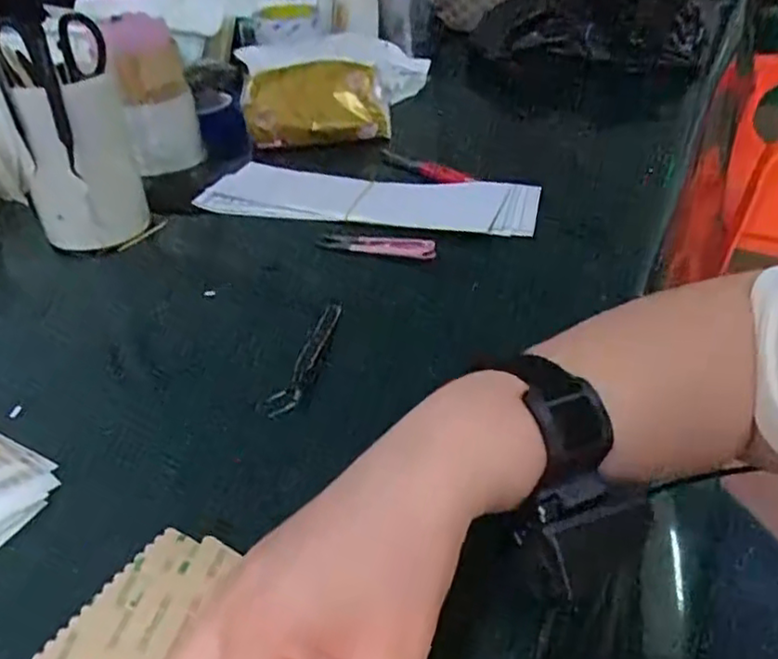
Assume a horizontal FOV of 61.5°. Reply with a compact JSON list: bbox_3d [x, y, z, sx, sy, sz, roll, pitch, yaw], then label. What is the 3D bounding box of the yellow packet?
[{"bbox_3d":[-0.082,-0.255,0.742,0.157,0.085,0.034,-6,10,-10],"label":"yellow packet"}]

